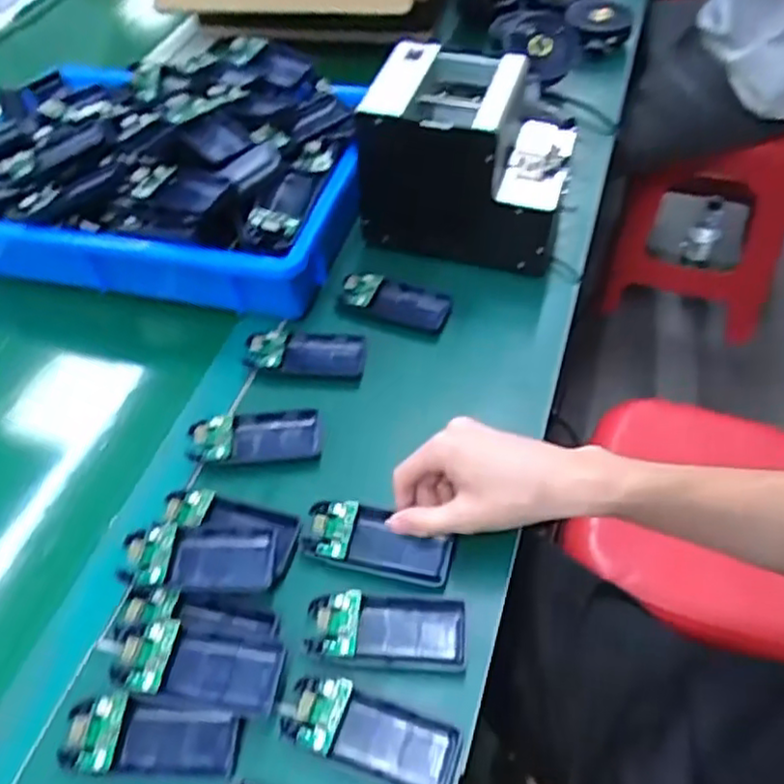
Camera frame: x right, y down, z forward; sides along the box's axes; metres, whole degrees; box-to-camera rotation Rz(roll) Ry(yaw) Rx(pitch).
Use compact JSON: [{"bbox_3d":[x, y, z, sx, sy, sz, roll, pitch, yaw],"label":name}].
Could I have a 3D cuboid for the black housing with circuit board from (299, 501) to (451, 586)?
[{"bbox_3d":[-0.010,0.104,0.471,0.101,0.016,0.042,15,55,11],"label":"black housing with circuit board"}]

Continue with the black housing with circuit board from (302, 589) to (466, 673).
[{"bbox_3d":[-0.004,0.151,0.432,0.099,0.011,0.045,3,54,4],"label":"black housing with circuit board"}]

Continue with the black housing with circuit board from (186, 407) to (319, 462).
[{"bbox_3d":[-0.108,0.035,0.532,0.101,0.019,0.045,-5,53,-2],"label":"black housing with circuit board"}]

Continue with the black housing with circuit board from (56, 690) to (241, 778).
[{"bbox_3d":[-0.141,0.202,0.398,0.102,0.011,0.041,5,54,5],"label":"black housing with circuit board"}]

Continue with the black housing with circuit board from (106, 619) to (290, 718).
[{"bbox_3d":[-0.118,0.168,0.416,0.100,0.022,0.042,8,54,7],"label":"black housing with circuit board"}]

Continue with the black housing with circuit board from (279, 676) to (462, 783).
[{"bbox_3d":[-0.012,0.200,0.398,0.100,0.014,0.041,16,56,13],"label":"black housing with circuit board"}]

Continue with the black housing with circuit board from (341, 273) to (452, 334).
[{"bbox_3d":[0.002,-0.085,0.607,0.101,0.012,0.038,17,56,13],"label":"black housing with circuit board"}]

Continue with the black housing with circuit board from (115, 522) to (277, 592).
[{"bbox_3d":[-0.130,0.112,0.460,0.099,0.022,0.042,-1,53,1],"label":"black housing with circuit board"}]

